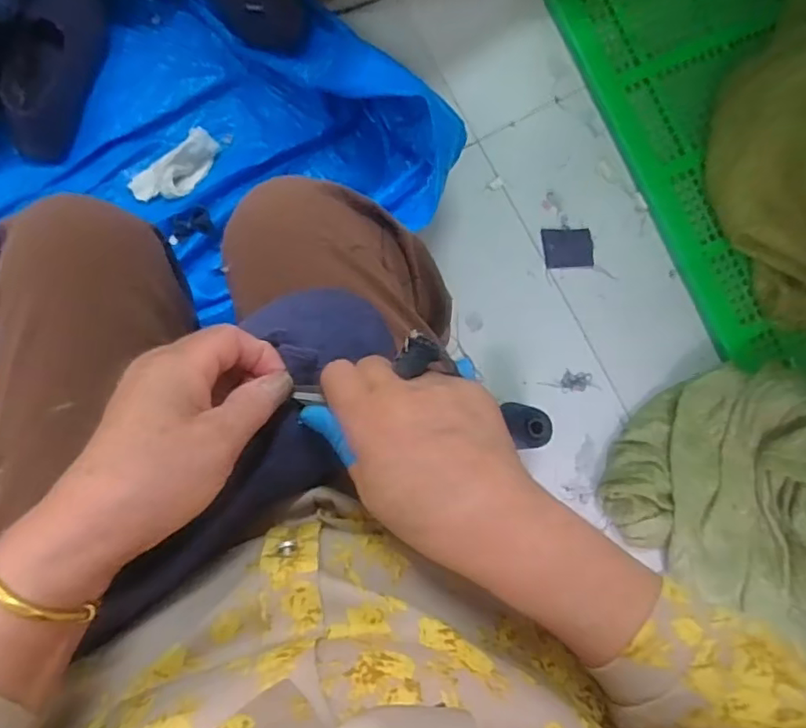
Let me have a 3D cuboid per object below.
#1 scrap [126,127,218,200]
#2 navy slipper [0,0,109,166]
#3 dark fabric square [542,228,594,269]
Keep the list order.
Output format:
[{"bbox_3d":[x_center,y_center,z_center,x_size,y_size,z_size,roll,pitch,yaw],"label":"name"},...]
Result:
[{"bbox_3d":[-0.314,-0.270,0.821,0.134,0.031,0.062,-39,91,-10],"label":"scrap"},{"bbox_3d":[-0.467,-0.391,0.794,0.083,0.080,0.239,15,83,-7],"label":"navy slipper"},{"bbox_3d":[0.255,-0.179,0.908,0.076,0.014,0.061,-2,85,-8],"label":"dark fabric square"}]

